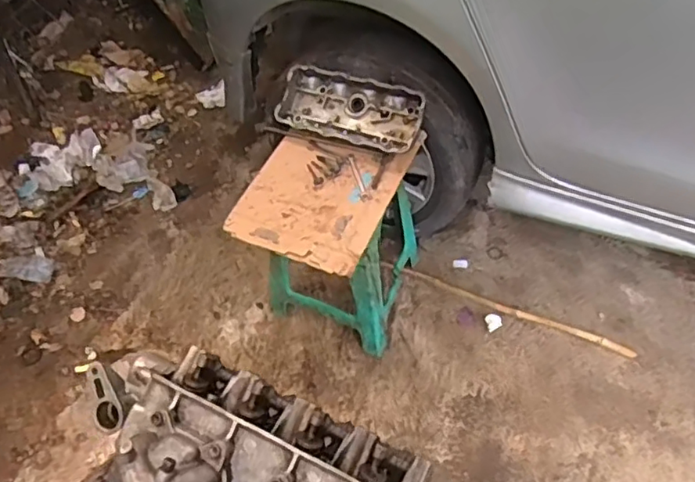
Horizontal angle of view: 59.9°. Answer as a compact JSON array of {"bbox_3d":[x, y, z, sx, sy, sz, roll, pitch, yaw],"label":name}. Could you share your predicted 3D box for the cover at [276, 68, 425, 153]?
[{"bbox_3d":[0.009,-0.292,1.343,0.326,0.070,0.151,21,97,17],"label":"cover"}]

